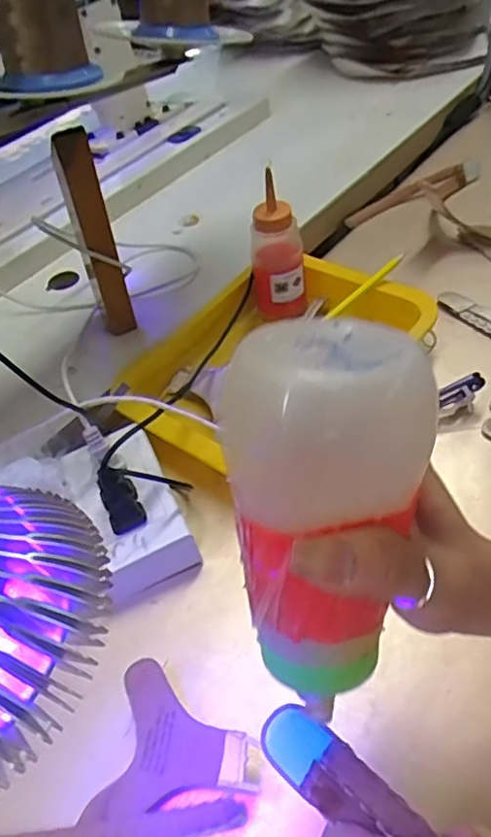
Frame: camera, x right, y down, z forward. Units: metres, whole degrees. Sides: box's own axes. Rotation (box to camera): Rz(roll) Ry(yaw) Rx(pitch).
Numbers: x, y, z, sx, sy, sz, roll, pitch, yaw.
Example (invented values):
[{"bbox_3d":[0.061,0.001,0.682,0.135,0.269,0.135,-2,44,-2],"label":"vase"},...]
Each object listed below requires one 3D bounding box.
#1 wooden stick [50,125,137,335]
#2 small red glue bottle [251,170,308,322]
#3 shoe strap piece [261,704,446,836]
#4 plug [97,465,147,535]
[{"bbox_3d":[-0.123,-0.141,0.519,0.030,0.191,0.016,-12,47,-2],"label":"wooden stick"},{"bbox_3d":[0.030,-0.154,0.575,0.043,0.134,0.038,24,55,27],"label":"small red glue bottle"},{"bbox_3d":[0.084,0.179,0.229,0.190,0.016,0.025,34,60,21],"label":"shoe strap piece"},{"bbox_3d":[-0.088,0.054,0.431,0.025,0.048,0.015,-25,12,-17],"label":"plug"}]

